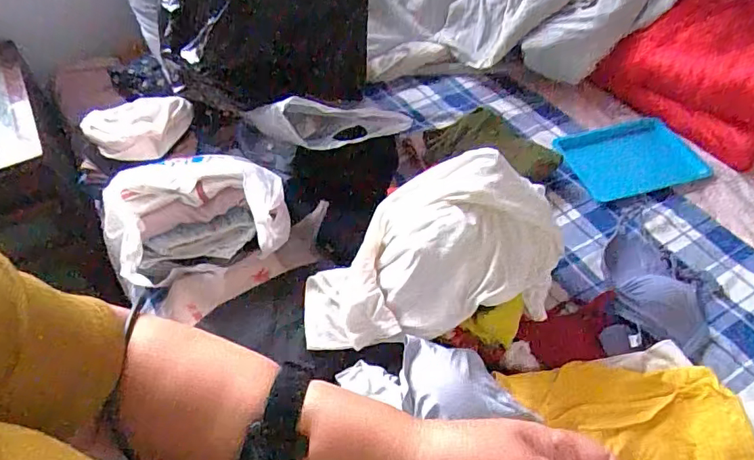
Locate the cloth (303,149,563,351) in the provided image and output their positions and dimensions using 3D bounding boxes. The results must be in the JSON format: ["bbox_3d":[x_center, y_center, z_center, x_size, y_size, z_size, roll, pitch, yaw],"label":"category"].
[{"bbox_3d":[0.084,0.029,0.726,0.373,0.171,0.202,-10,49,-8],"label":"cloth"}]

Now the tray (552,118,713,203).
[{"bbox_3d":[0.538,-0.158,1.093,0.288,0.026,0.203,-14,50,-12],"label":"tray"}]

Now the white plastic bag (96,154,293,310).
[{"bbox_3d":[-0.287,-0.023,0.808,0.273,0.116,0.185,-14,50,-12],"label":"white plastic bag"}]

